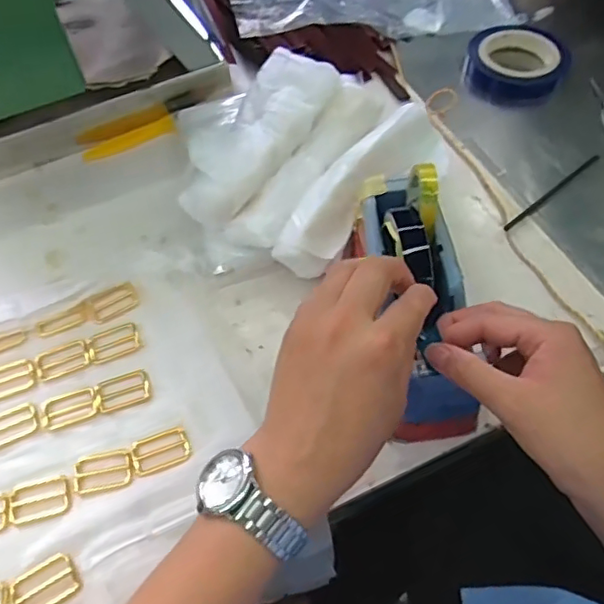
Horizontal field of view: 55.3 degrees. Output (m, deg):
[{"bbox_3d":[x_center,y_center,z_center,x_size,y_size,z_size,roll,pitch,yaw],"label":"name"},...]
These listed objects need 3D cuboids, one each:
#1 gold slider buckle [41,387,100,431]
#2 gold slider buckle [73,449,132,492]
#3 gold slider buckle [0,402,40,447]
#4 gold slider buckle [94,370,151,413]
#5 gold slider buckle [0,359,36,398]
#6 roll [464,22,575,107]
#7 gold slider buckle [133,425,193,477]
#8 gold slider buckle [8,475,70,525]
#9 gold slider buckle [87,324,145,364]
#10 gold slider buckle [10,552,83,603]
[{"bbox_3d":[-0.194,0.088,0.481,0.046,0.004,0.031,-17,59,-8],"label":"gold slider buckle"},{"bbox_3d":[-0.157,0.132,0.455,0.046,0.008,0.031,-8,58,-3],"label":"gold slider buckle"},{"bbox_3d":[-0.243,0.103,0.481,0.045,0.004,0.030,-24,60,-12],"label":"gold slider buckle"},{"bbox_3d":[-0.152,0.075,0.490,0.047,0.004,0.031,-17,59,-8],"label":"gold slider buckle"},{"bbox_3d":[-0.257,0.067,0.506,0.046,0.006,0.033,-22,60,-11],"label":"gold slider buckle"},{"bbox_3d":[0.252,-0.283,0.689,0.091,0.047,0.114,-39,64,-20],"label":"roll"},{"bbox_3d":[-0.112,0.118,0.459,0.047,0.004,0.032,-18,54,-4],"label":"gold slider buckle"},{"bbox_3d":[-0.203,0.152,0.444,0.047,0.004,0.032,-12,58,-5],"label":"gold slider buckle"},{"bbox_3d":[-0.169,0.037,0.519,0.050,0.004,0.033,-19,58,-3],"label":"gold slider buckle"},{"bbox_3d":[-0.183,0.202,0.411,0.046,0.004,0.032,-29,61,-15],"label":"gold slider buckle"}]

